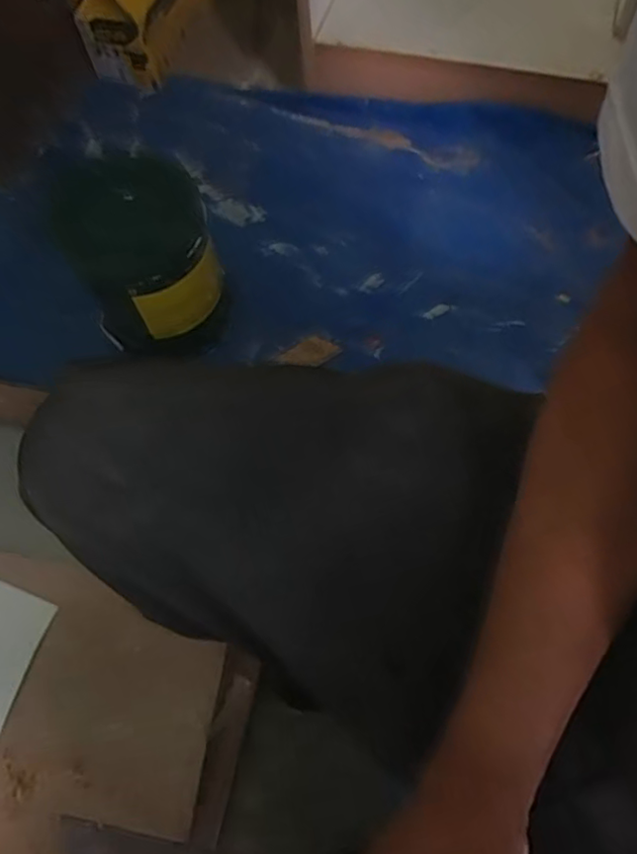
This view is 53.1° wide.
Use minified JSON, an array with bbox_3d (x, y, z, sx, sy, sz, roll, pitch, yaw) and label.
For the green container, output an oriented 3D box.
[{"bbox_3d":[-0.220,-0.216,0.800,0.173,0.148,0.210,-17,65,-5],"label":"green container"}]

